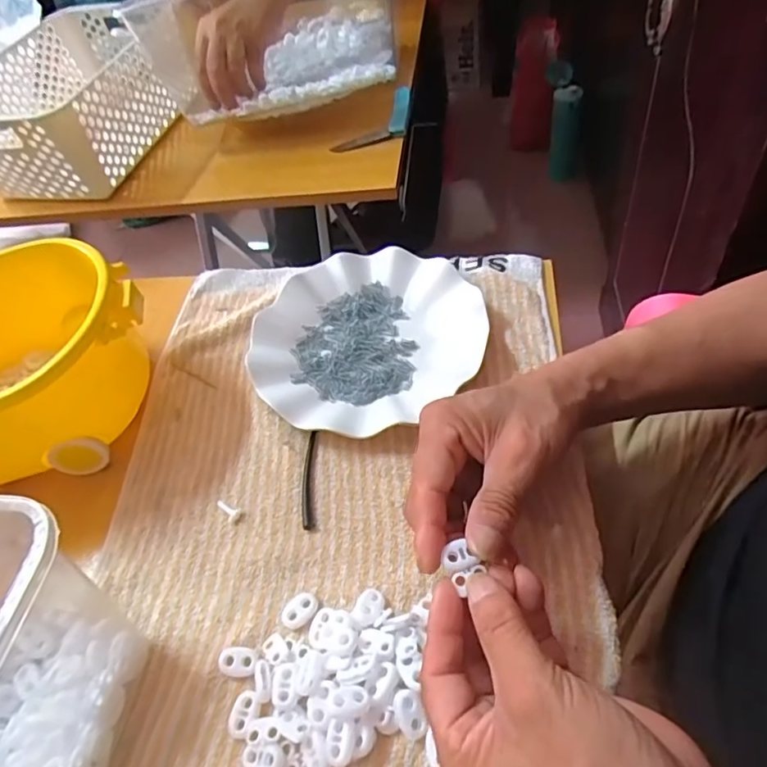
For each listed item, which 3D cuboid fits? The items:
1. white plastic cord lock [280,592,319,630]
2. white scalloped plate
[{"bbox_3d":[-0.050,0.134,0.332,0.022,0.005,0.017,-36,54,-16],"label":"white plastic cord lock"},{"bbox_3d":[-0.015,-0.037,0.451,0.181,0.036,0.171,-6,52,7],"label":"white scalloped plate"}]

